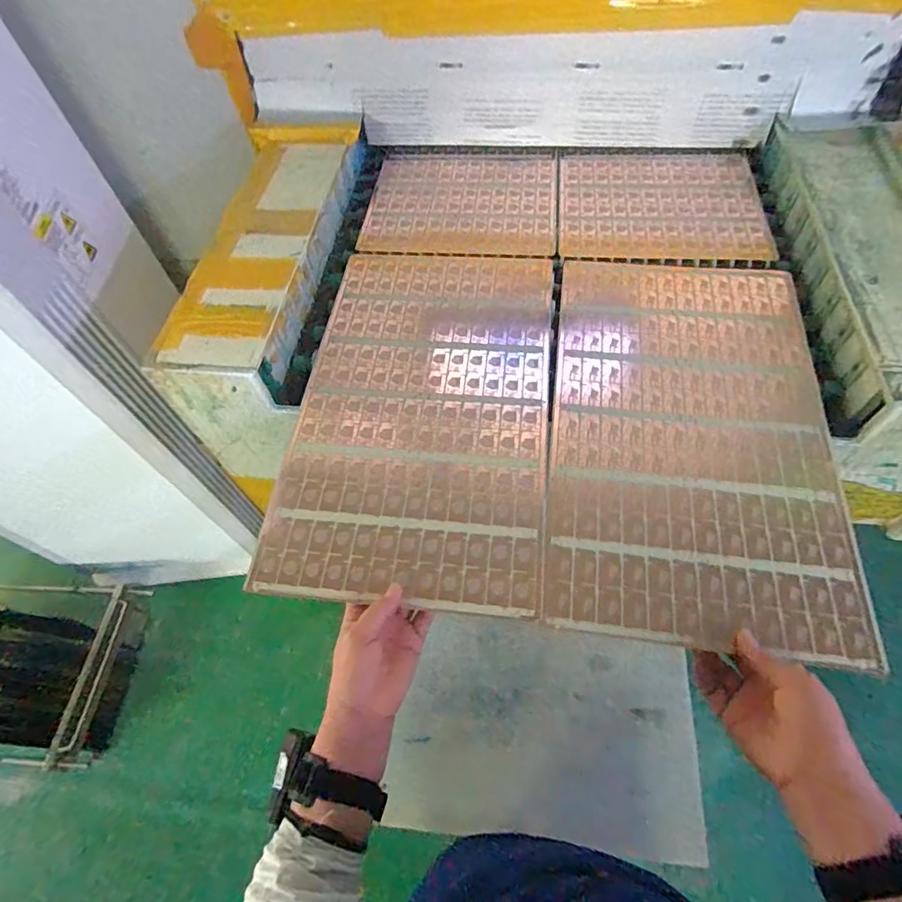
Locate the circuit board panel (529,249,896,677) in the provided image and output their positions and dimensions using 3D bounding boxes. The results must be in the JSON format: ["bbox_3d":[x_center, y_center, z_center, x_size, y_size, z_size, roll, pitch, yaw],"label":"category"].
[{"bbox_3d":[0.280,-0.040,0.620,0.305,0.011,0.525,7,59,7],"label":"circuit board panel"}]

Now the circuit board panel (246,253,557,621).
[{"bbox_3d":[-0.032,-0.068,0.649,0.301,0.008,0.516,5,59,6],"label":"circuit board panel"}]

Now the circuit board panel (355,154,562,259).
[{"bbox_3d":[0.017,-0.414,0.857,0.300,0.011,0.276,3,58,5],"label":"circuit board panel"}]

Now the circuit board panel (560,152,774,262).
[{"bbox_3d":[0.329,-0.395,0.821,0.301,0.007,0.266,5,59,6],"label":"circuit board panel"}]

